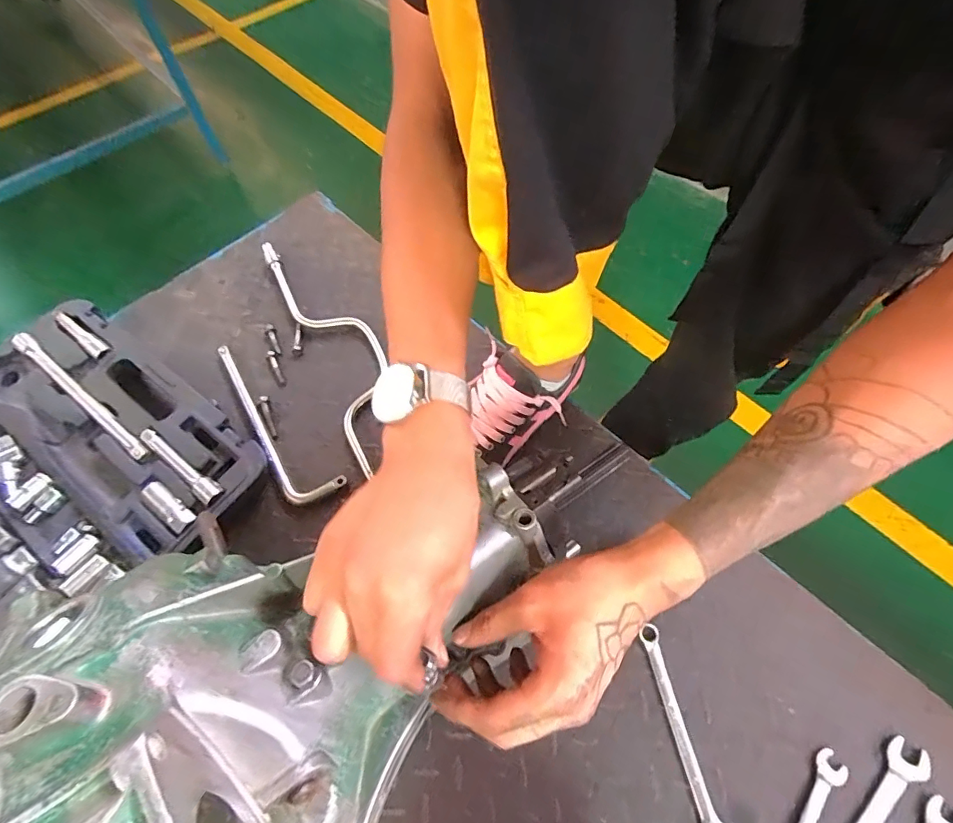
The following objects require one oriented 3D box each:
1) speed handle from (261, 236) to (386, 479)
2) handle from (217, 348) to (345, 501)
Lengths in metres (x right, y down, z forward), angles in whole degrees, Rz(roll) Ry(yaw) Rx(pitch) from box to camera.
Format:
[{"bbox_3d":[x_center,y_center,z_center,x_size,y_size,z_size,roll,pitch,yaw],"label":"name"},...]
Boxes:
[{"bbox_3d":[-0.178,-0.098,0.613,0.083,0.020,0.370,-26,63,-12],"label":"speed handle"},{"bbox_3d":[-0.245,0.012,0.560,0.057,0.016,0.239,-37,66,-17],"label":"handle"}]

